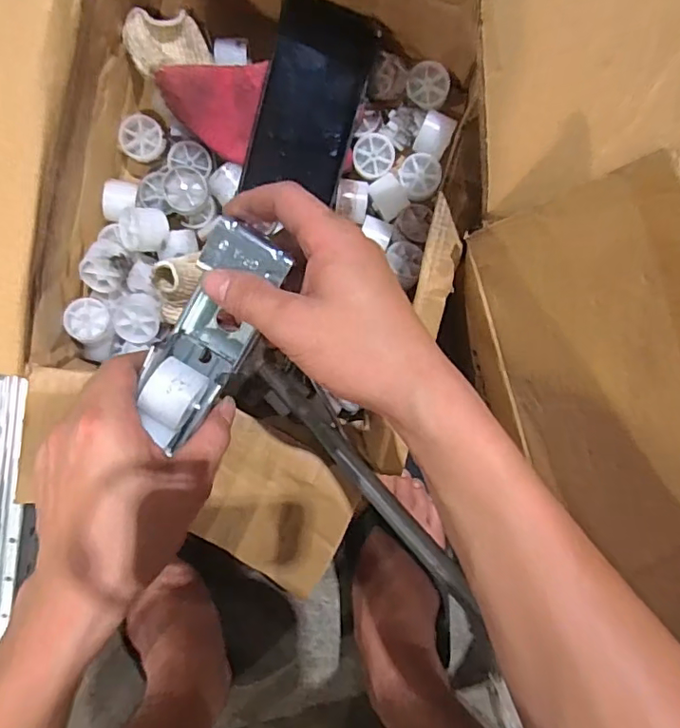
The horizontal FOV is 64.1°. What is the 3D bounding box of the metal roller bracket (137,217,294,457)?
[{"bbox_3d":[-0.073,-0.019,0.307,0.048,0.055,0.122,27,104,-5],"label":"metal roller bracket"}]

